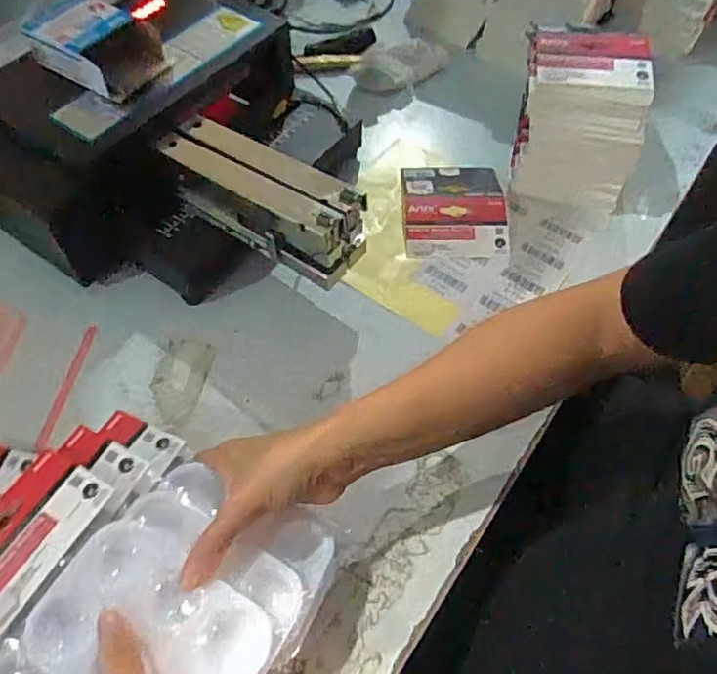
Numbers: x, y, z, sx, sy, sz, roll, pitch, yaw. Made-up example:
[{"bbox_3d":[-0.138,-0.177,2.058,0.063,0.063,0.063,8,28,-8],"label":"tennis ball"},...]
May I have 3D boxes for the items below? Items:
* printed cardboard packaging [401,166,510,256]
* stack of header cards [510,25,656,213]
[{"bbox_3d":[0.095,-0.133,0.604,0.100,0.018,0.123,1,57,-1],"label":"printed cardboard packaging"},{"bbox_3d":[0.210,-0.212,0.579,0.111,0.122,0.102,6,57,3],"label":"stack of header cards"}]

